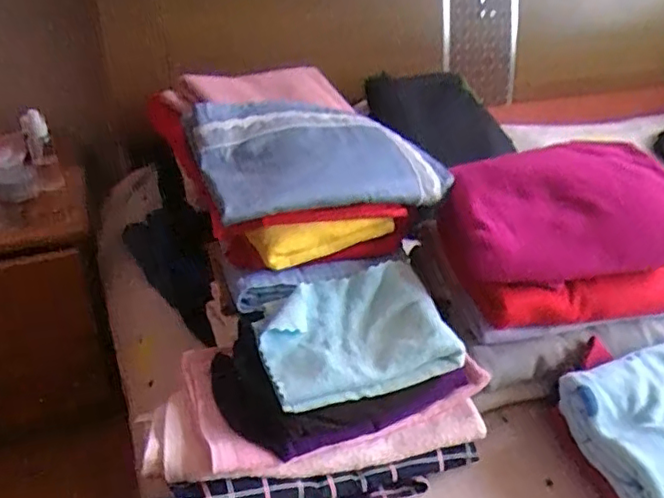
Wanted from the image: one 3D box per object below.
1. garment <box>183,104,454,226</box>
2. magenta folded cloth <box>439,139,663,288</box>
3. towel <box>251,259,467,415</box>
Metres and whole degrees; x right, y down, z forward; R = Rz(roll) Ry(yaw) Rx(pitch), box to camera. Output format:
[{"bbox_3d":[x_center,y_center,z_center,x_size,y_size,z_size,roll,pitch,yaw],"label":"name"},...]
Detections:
[{"bbox_3d":[-0.024,-0.122,0.752,0.279,0.076,0.203,-14,36,-21],"label":"garment"},{"bbox_3d":[0.276,-0.047,0.723,0.266,0.103,0.177,-3,34,-6],"label":"magenta folded cloth"},{"bbox_3d":[0.022,0.090,0.665,0.200,0.051,0.149,-11,35,-17],"label":"towel"}]

